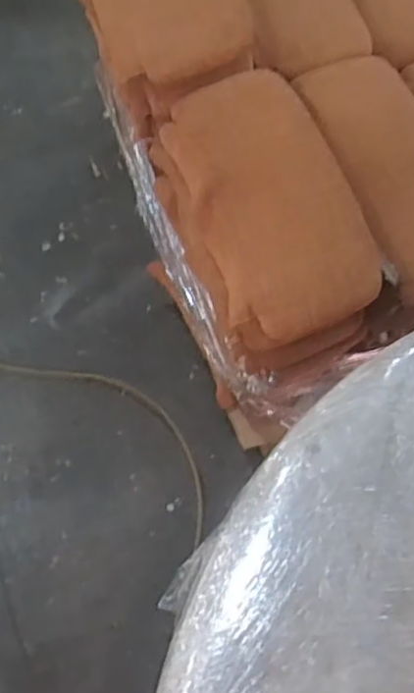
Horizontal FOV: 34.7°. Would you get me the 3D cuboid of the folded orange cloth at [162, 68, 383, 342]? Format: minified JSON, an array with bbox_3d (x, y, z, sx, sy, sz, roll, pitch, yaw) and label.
[{"bbox_3d":[0.099,-0.233,1.041,0.236,0.100,0.436,-15,67,-13],"label":"folded orange cloth"}]

